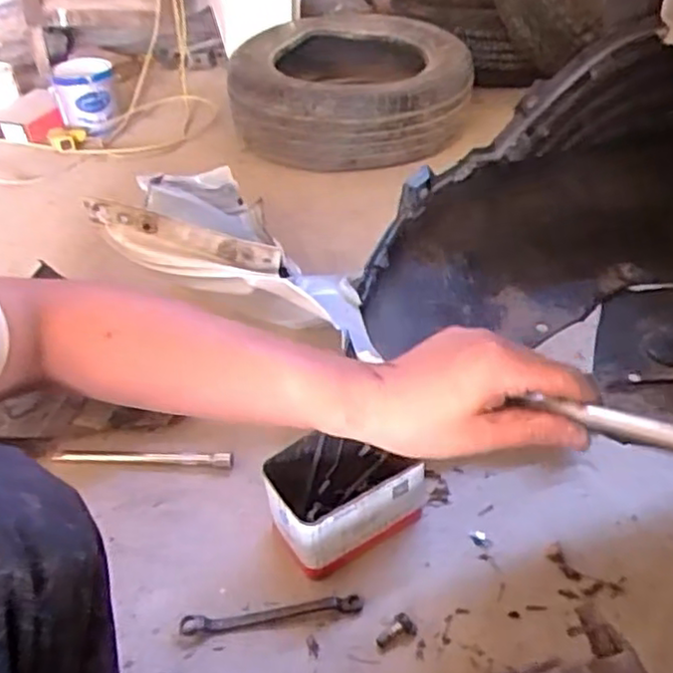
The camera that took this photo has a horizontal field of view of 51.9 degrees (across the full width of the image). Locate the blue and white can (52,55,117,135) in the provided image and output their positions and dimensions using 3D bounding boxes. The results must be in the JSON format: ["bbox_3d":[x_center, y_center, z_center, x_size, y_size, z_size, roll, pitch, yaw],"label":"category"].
[{"bbox_3d":[-0.628,-0.605,1.734,0.145,0.174,0.145,-18,41,-17],"label":"blue and white can"}]

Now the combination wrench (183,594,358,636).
[{"bbox_3d":[-0.070,0.300,0.742,0.193,0.008,0.022,-6,39,-2],"label":"combination wrench"}]

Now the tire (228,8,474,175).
[{"bbox_3d":[0.025,-0.602,1.708,0.554,0.201,0.534,-9,39,-6],"label":"tire"}]

